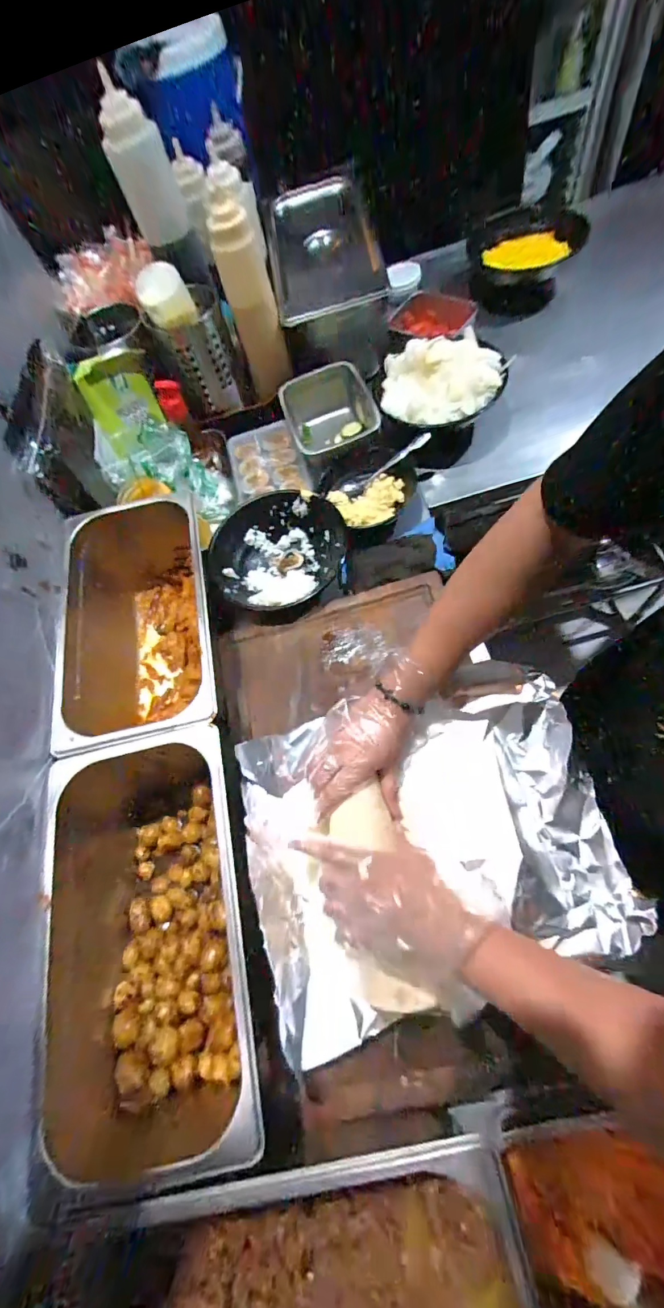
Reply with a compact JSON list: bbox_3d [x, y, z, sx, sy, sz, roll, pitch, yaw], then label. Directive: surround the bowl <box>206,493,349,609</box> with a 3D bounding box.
[{"bbox_3d":[-0.078,-0.138,0.647,0.190,0.053,0.190,-4,65,9],"label":"bowl"}]

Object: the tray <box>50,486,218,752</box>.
[{"bbox_3d":[-0.234,-0.026,0.584,0.201,0.158,0.327,-14,64,4],"label":"tray"}]

